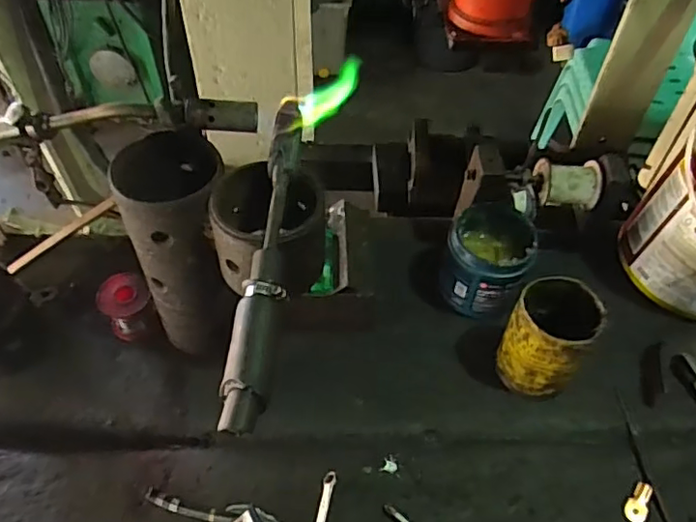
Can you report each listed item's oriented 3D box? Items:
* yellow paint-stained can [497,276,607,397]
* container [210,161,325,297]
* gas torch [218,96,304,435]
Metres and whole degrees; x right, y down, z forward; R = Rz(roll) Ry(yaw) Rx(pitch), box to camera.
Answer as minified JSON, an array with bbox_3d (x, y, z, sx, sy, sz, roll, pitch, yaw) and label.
[{"bbox_3d":[0.197,0.079,0.575,0.076,0.116,0.077,34,58,23],"label":"yellow paint-stained can"},{"bbox_3d":[-0.068,-0.018,0.470,0.091,0.098,0.085,1,51,-1],"label":"container"},{"bbox_3d":[-0.053,-0.020,0.411,0.027,0.030,0.283,4,51,2],"label":"gas torch"}]

